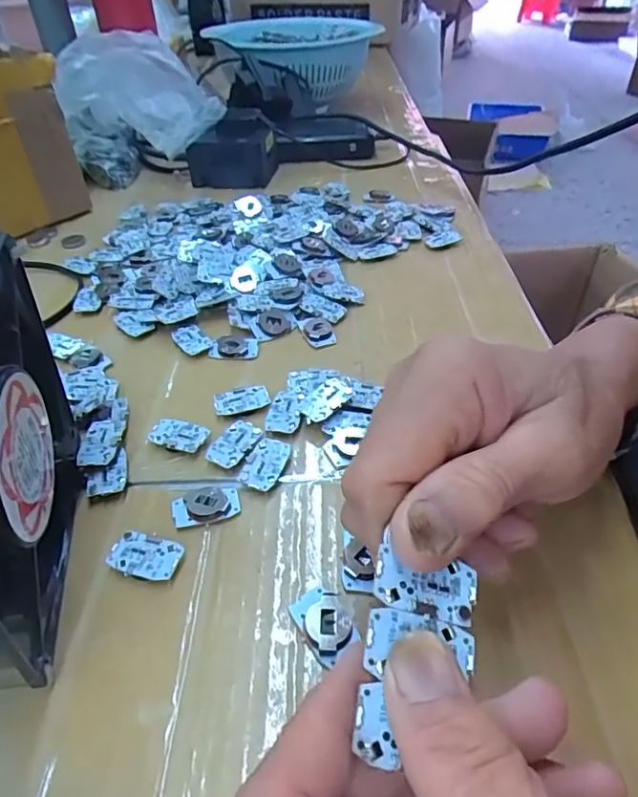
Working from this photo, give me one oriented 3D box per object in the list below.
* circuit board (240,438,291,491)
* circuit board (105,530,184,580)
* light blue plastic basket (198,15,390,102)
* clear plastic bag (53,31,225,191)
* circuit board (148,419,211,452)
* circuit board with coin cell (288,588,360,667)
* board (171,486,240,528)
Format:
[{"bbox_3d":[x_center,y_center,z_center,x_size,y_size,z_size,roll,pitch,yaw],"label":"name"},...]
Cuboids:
[{"bbox_3d":[-0.026,0.031,0.257,0.018,0.004,0.028,13,45,15],"label":"circuit board"},{"bbox_3d":[-0.072,0.066,0.223,0.030,0.005,0.017,9,44,10],"label":"circuit board"},{"bbox_3d":[-0.030,-0.444,0.697,0.187,0.066,0.181,-22,47,-21],"label":"light blue plastic basket"},{"bbox_3d":[-0.177,-0.287,0.528,0.139,0.112,0.118,-17,45,-17],"label":"clear plastic bag"},{"bbox_3d":[-0.071,0.020,0.274,0.029,0.006,0.018,16,46,18],"label":"circuit board"},{"bbox_3d":[0.002,0.084,0.202,0.018,0.006,0.027,-20,46,-20],"label":"circuit board with coin cell"},{"bbox_3d":[-0.051,0.048,0.243,0.029,0.005,0.019,-10,44,-9],"label":"board"}]

